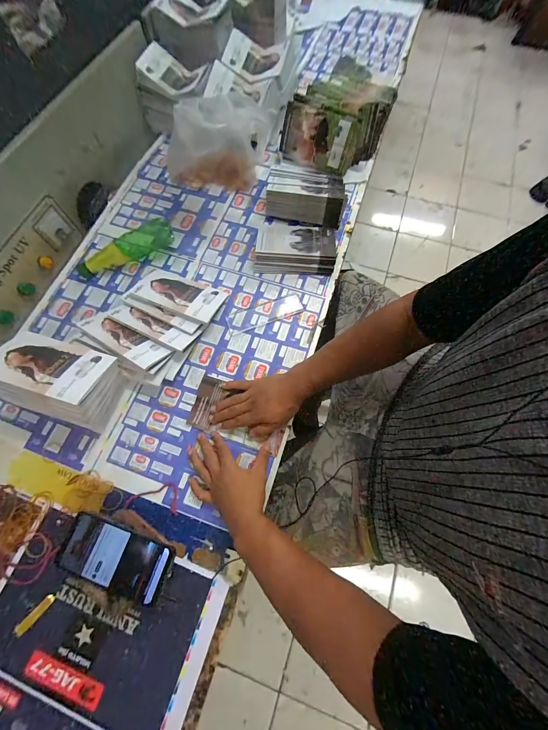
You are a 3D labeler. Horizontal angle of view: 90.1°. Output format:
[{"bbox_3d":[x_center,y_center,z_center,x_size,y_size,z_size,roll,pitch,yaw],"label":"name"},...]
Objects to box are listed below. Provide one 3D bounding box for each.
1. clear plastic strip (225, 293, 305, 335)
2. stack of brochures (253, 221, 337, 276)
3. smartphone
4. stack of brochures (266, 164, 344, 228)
[{"bbox_3d":[-0.018,-0.110,0.579,0.166,0.004,0.047,-21,71,-7],"label":"clear plastic strip"},{"bbox_3d":[0.049,-0.275,0.627,0.177,0.031,0.143,3,70,1],"label":"stack of brochures"},{"bbox_3d":[-0.228,0.276,0.389,0.161,0.014,0.077,16,71,6],"label":"smartphone"},{"bbox_3d":[0.079,-0.421,0.659,0.185,0.060,0.165,9,70,3],"label":"stack of brochures"}]

